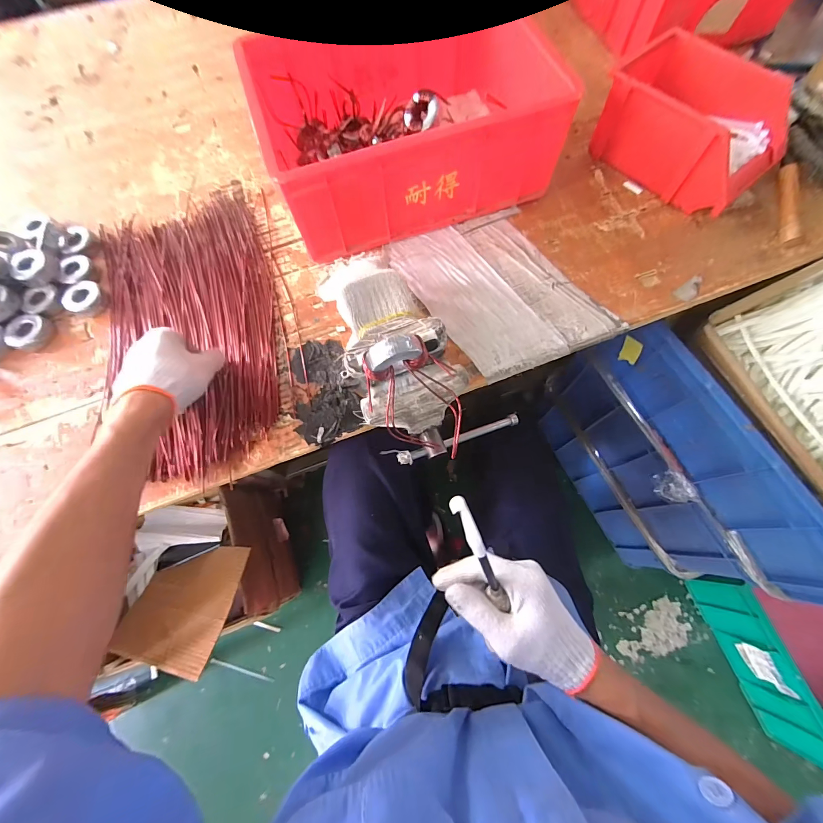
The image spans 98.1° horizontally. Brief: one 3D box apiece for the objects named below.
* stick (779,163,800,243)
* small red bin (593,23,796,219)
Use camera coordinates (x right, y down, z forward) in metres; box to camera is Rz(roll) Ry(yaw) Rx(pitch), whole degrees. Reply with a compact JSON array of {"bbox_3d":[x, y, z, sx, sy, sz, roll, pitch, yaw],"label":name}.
[{"bbox_3d":[0.562,-0.311,0.529,0.018,0.019,0.126,5,83,4],"label":"stick"},{"bbox_3d":[0.415,-0.429,0.543,0.149,0.113,0.250,-41,74,-12],"label":"small red bin"}]

